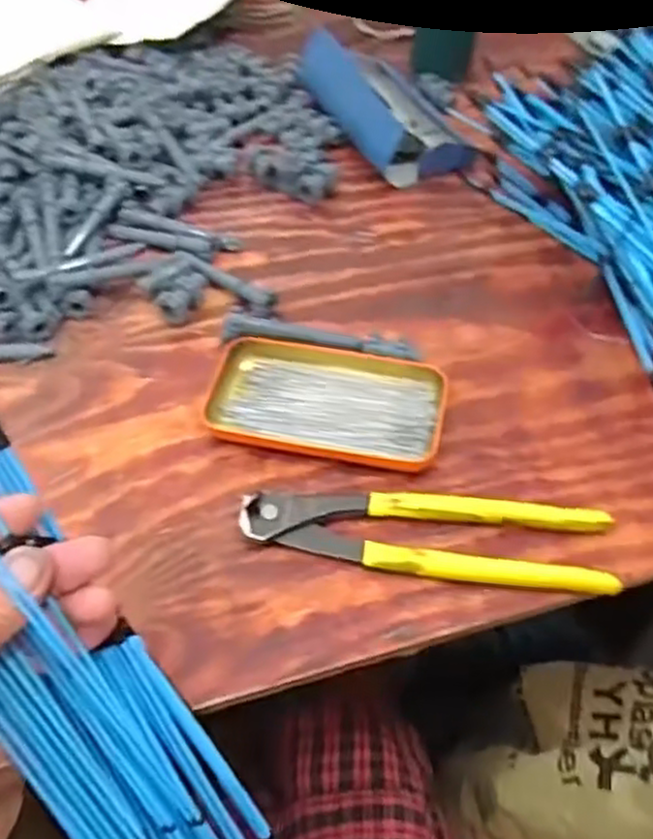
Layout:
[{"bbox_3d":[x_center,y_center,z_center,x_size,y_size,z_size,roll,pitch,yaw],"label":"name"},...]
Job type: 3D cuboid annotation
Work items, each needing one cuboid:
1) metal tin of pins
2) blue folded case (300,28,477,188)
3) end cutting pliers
[{"bbox_3d":[0.001,-0.013,0.462,0.141,0.022,0.066,10,54,9],"label":"metal tin of pins"},{"bbox_3d":[0.048,-0.277,0.639,0.088,0.045,0.179,-25,56,-15],"label":"blue folded case"},{"bbox_3d":[0.055,0.063,0.412,0.200,0.014,0.049,3,54,5],"label":"end cutting pliers"}]

